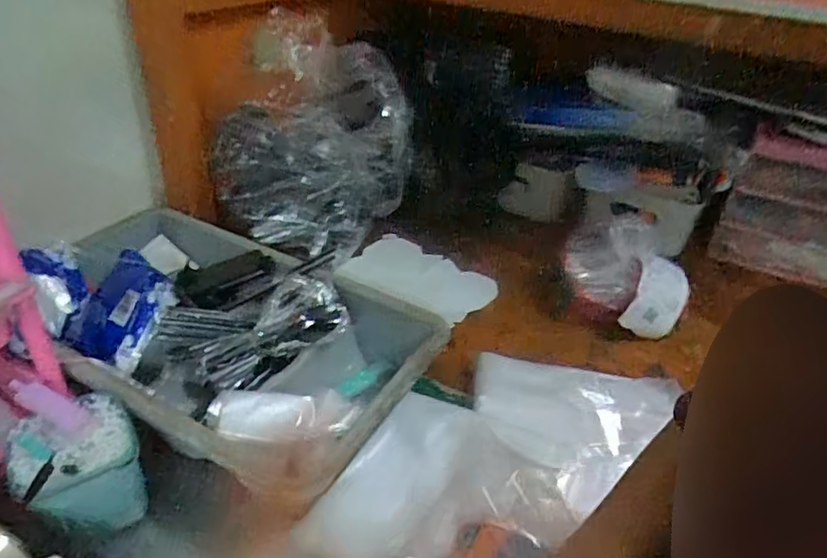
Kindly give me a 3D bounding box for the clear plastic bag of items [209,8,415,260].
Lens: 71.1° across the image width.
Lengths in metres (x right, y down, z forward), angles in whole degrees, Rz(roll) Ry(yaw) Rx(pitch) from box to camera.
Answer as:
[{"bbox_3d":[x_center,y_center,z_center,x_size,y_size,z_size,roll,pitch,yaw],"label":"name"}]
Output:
[{"bbox_3d":[-0.158,-0.210,0.857,0.268,0.284,0.168,-11,37,-22],"label":"clear plastic bag of items"}]

